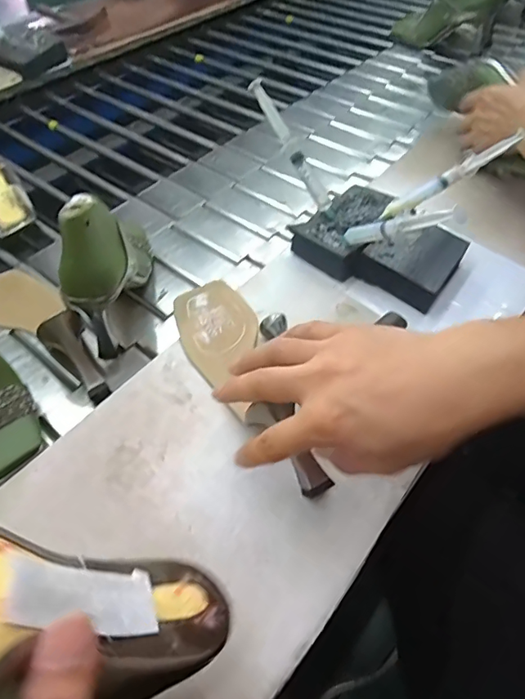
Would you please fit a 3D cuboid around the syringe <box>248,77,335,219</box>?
[{"bbox_3d":[0.034,-0.217,0.533,0.015,0.021,0.162,-35,98,-26],"label":"syringe"}]

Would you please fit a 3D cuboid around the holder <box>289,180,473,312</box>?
[{"bbox_3d":[0.132,-0.113,0.532,0.162,0.041,0.121,36,58,28],"label":"holder"}]

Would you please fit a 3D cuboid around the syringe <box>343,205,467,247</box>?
[{"bbox_3d":[0.119,-0.110,0.445,0.011,0.017,0.156,-27,15,-21],"label":"syringe"}]

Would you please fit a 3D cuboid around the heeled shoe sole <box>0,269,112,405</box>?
[{"bbox_3d":[-0.252,-0.034,0.538,0.079,0.069,0.245,-31,56,-24],"label":"heeled shoe sole"}]

